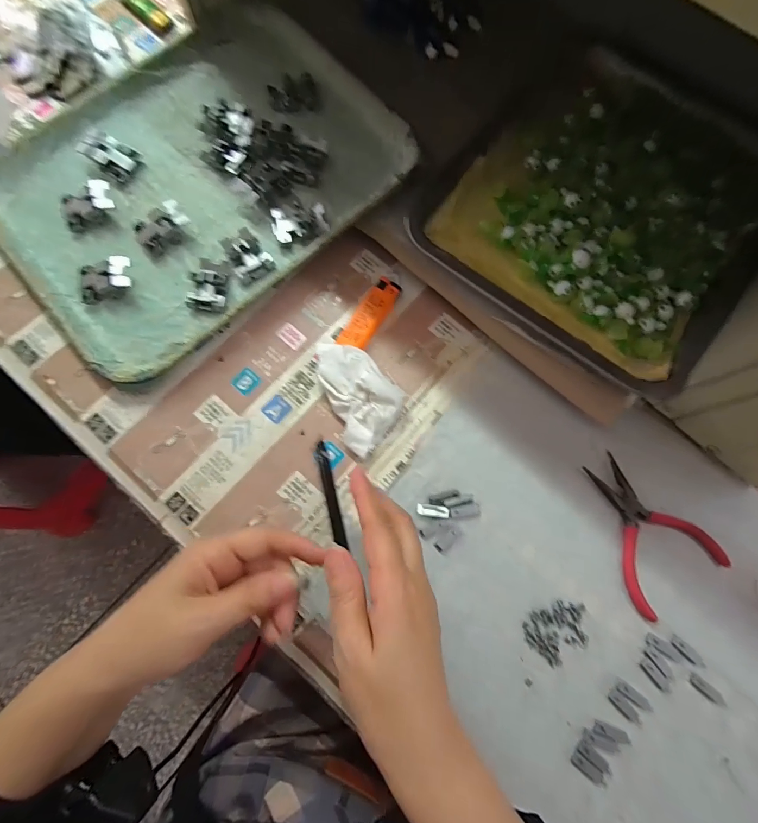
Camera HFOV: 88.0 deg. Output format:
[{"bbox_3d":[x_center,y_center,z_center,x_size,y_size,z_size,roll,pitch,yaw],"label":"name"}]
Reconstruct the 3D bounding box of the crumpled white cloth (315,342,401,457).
[{"bbox_3d":[-0.014,-0.015,0.322,0.054,0.028,0.090,-22,80,-6],"label":"crumpled white cloth"}]

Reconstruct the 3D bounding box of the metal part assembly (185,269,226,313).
[{"bbox_3d":[-0.144,-0.100,0.332,0.031,0.021,0.032,9,78,0],"label":"metal part assembly"}]

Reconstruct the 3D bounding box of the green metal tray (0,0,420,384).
[{"bbox_3d":[-0.164,-0.216,0.358,0.340,0.030,0.267,-41,82,-9],"label":"green metal tray"}]

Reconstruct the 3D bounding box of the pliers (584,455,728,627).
[{"bbox_3d":[0.208,0.093,0.312,0.082,0.008,0.116,-34,81,-8],"label":"pliers"}]

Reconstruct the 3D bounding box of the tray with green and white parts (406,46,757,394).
[{"bbox_3d":[0.218,-0.196,0.361,0.258,0.039,0.324,40,80,6],"label":"tray with green and white parts"}]

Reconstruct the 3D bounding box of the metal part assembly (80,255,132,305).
[{"bbox_3d":[-0.231,-0.113,0.335,0.045,0.019,0.031,-14,79,-4],"label":"metal part assembly"}]

